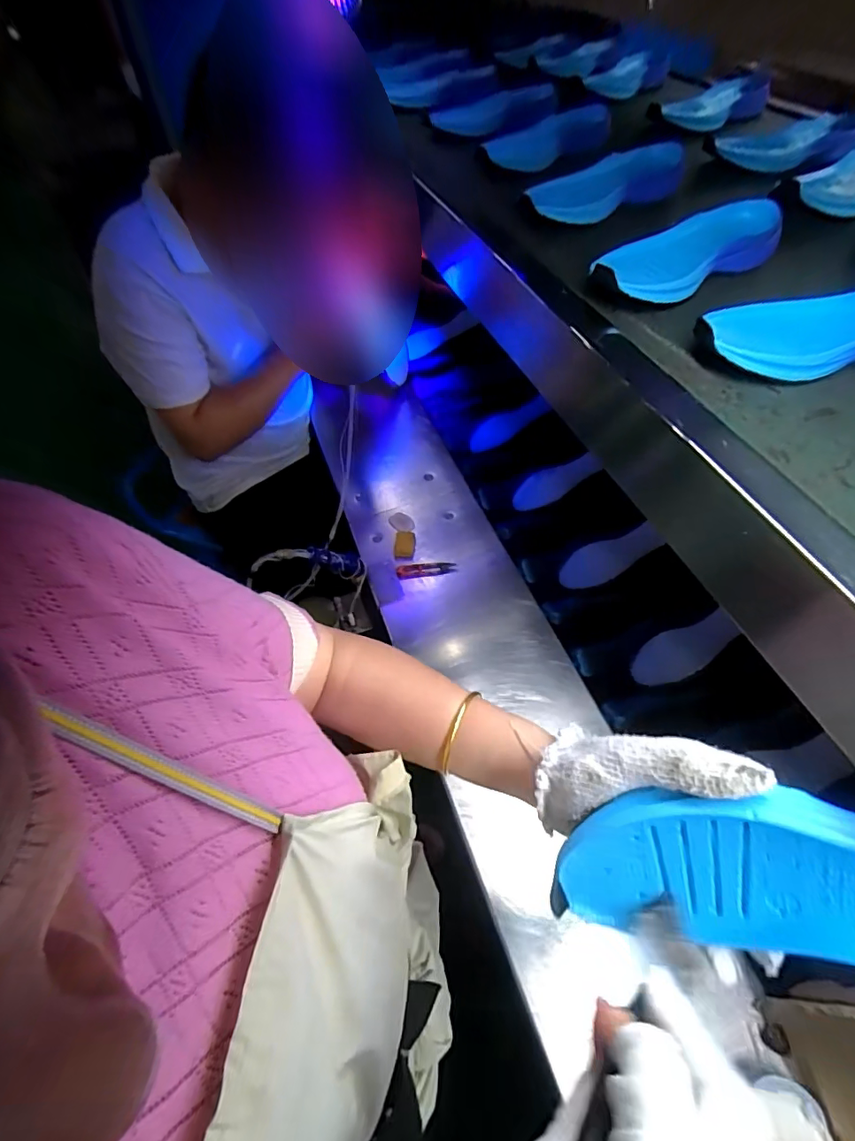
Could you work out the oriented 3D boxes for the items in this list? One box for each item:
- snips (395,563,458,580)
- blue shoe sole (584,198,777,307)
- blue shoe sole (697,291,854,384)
[{"bbox_3d":[-0.001,0.000,0.852,0.100,0.008,0.028,-3,54,-5],"label":"snips"},{"bbox_3d":[0.276,-0.341,0.540,0.227,0.048,0.089,-26,58,-17],"label":"blue shoe sole"},{"bbox_3d":[0.364,-0.215,0.448,0.244,0.043,0.092,-7,54,-4],"label":"blue shoe sole"}]

